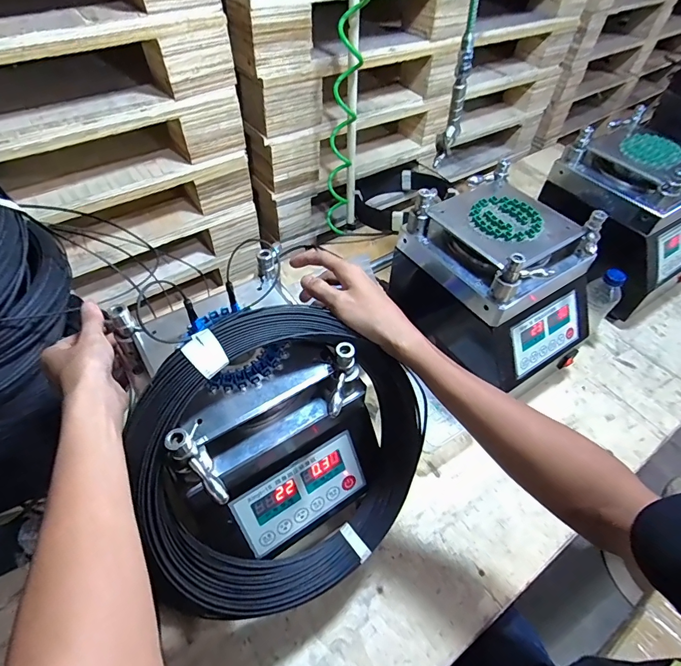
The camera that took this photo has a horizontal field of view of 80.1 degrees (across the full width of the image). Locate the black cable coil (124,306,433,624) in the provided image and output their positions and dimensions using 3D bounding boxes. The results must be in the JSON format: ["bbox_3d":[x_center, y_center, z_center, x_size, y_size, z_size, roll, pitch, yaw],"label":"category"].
[{"bbox_3d":[-0.046,0.125,0.427,0.294,0.296,0.056,-14,9,-25],"label":"black cable coil"}]

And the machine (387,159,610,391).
[{"bbox_3d":[0.257,-0.083,0.669,0.216,0.232,0.286,-27,58,-22],"label":"machine"}]

